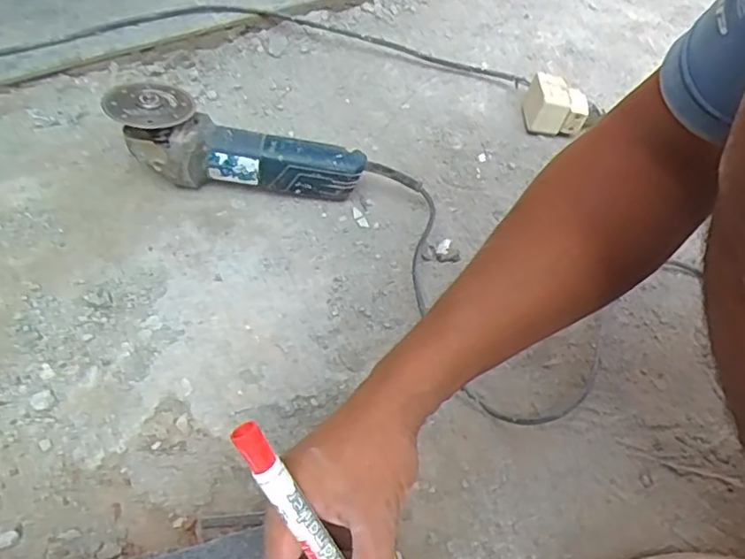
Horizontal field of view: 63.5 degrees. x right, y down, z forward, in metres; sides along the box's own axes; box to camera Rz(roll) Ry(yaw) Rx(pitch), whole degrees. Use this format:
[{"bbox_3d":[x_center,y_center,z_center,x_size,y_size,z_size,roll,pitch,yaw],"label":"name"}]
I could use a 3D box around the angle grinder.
[{"bbox_3d":[-0.151,-0.154,0.693,0.283,0.107,0.083,6,49,3],"label":"angle grinder"}]

